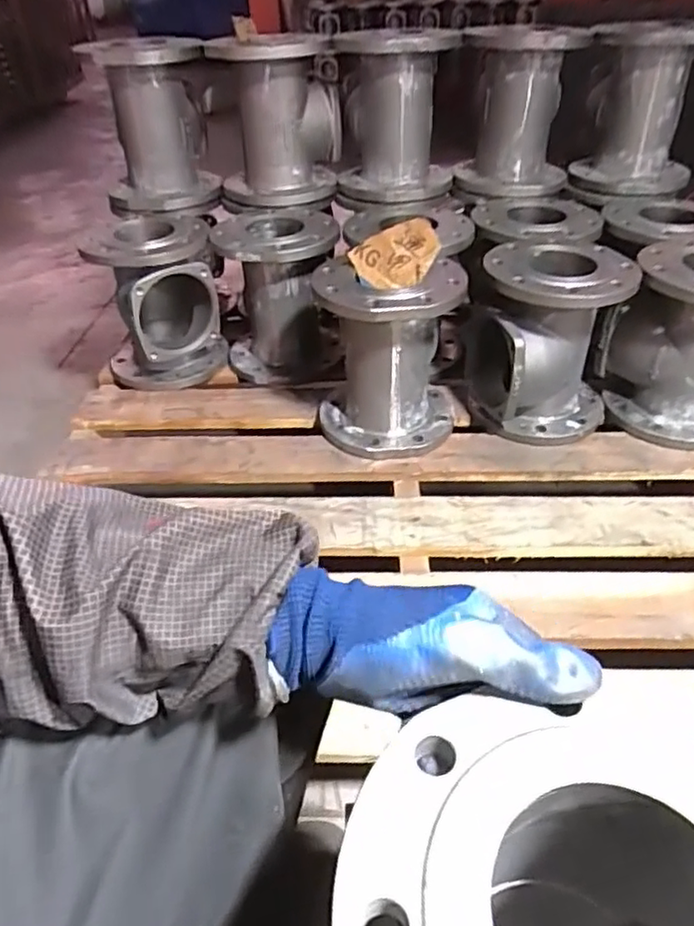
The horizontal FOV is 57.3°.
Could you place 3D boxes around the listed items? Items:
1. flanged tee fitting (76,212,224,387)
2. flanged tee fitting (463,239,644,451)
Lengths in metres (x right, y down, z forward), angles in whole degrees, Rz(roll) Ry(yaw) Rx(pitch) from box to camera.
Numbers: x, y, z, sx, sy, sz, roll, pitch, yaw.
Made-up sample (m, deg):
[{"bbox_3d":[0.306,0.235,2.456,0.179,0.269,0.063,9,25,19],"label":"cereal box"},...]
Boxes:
[{"bbox_3d":[-0.326,-0.268,1.112,0.204,0.258,0.214,-13,40,-13],"label":"flanged tee fitting"},{"bbox_3d":[0.298,-0.183,0.959,0.197,0.244,0.190,-8,39,-7],"label":"flanged tee fitting"}]

